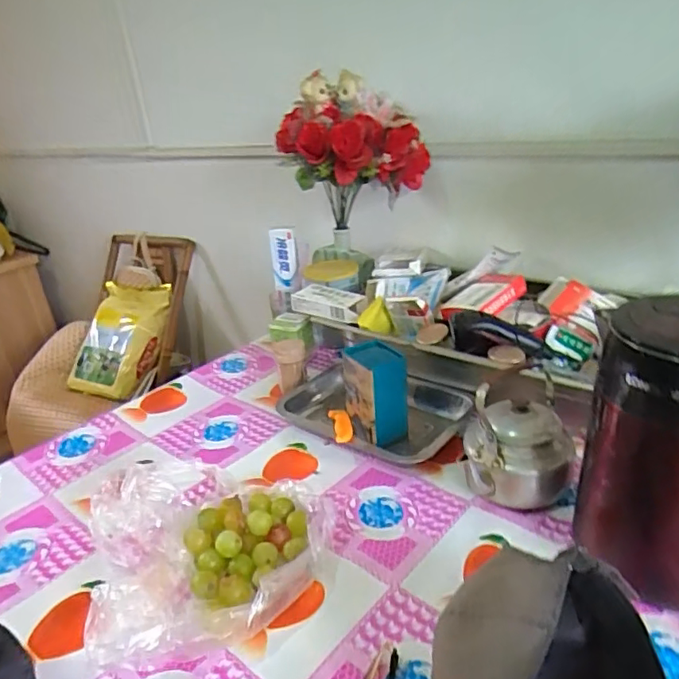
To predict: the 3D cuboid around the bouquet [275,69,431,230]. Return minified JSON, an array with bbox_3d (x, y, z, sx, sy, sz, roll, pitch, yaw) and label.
[{"bbox_3d":[0.021,-0.319,0.953,0.240,0.214,0.162,4,27,21],"label":"bouquet"}]

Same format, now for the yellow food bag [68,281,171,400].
[{"bbox_3d":[-0.673,-0.002,1.711,0.266,0.073,0.362,9,72,20],"label":"yellow food bag"}]

